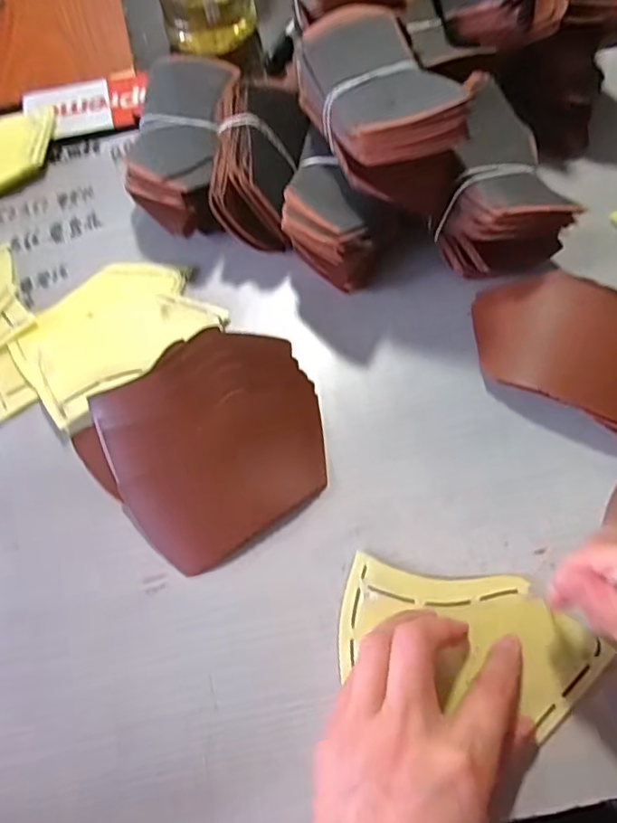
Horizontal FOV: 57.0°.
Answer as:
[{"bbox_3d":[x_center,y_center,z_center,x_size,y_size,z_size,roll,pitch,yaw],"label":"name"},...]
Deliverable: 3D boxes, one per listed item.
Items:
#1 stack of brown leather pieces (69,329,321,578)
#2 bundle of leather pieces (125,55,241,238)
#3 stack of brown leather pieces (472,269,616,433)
[{"bbox_3d":[-0.061,0.016,0.369,0.151,0.032,0.130,-31,65,-11],"label":"stack of brown leather pieces"},{"bbox_3d":[-0.101,-0.214,0.469,0.077,0.061,0.160,1,63,4],"label":"bundle of leather pieces"},{"bbox_3d":[0.194,-0.038,0.377,0.170,0.040,0.091,20,66,13],"label":"stack of brown leather pieces"}]

